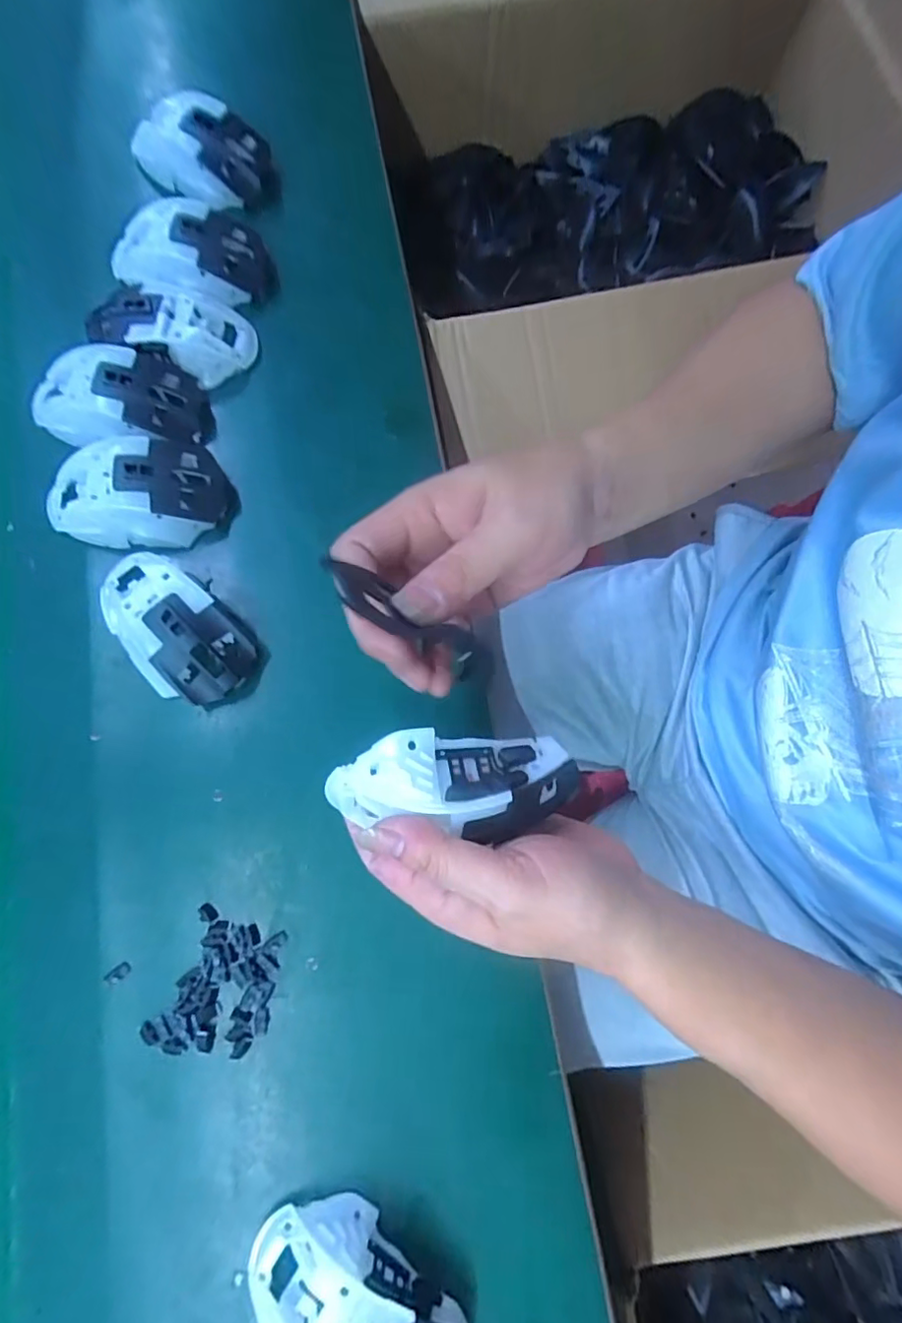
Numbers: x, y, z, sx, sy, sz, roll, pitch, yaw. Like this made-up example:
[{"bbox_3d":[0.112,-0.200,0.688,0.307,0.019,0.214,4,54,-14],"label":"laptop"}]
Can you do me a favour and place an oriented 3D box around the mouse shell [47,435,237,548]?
[{"bbox_3d":[-0.212,-0.112,0.376,0.114,0.033,0.072,-18,78,-4],"label":"mouse shell"}]

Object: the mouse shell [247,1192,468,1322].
[{"bbox_3d":[-0.045,0.321,0.275,0.118,0.035,0.062,32,79,7],"label":"mouse shell"}]

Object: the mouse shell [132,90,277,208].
[{"bbox_3d":[-0.205,-0.420,0.461,0.129,0.036,0.071,26,76,5],"label":"mouse shell"}]

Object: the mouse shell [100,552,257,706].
[{"bbox_3d":[-0.179,-0.025,0.357,0.065,0.036,0.119,-42,80,-9],"label":"mouse shell"}]

